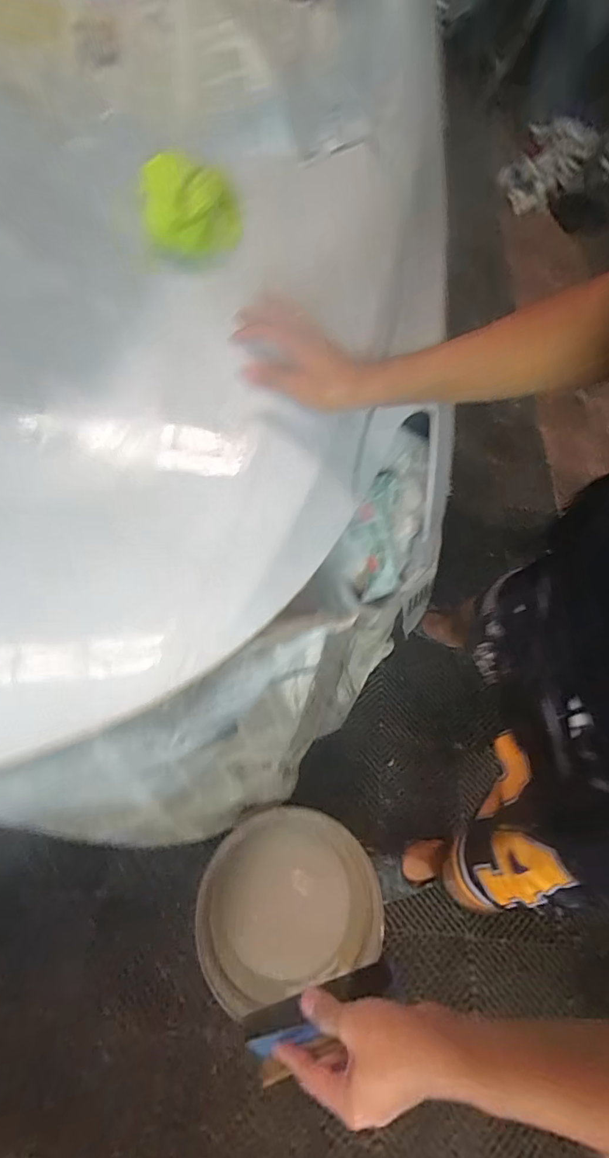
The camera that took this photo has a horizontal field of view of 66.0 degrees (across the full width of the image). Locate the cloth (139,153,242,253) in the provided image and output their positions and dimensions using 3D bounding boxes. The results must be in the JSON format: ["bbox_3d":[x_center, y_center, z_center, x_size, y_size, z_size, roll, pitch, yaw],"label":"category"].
[{"bbox_3d":[-0.127,-0.433,0.549,0.122,0.086,0.047,-15,64,-10],"label":"cloth"}]

